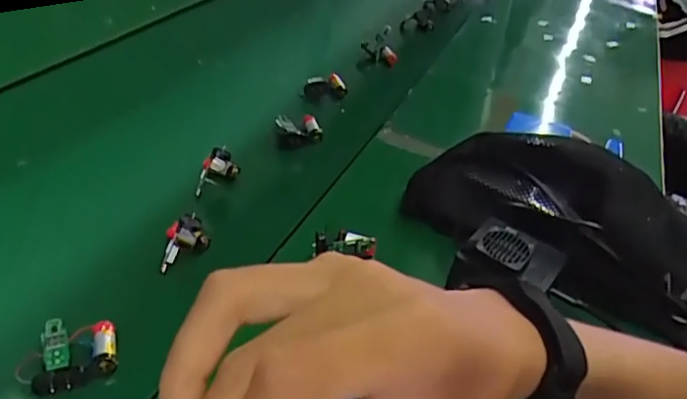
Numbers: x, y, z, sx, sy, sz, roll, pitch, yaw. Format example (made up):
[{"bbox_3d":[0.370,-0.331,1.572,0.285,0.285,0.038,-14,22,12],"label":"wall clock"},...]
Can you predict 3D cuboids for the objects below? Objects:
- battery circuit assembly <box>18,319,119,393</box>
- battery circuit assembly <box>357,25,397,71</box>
[{"bbox_3d":[-0.191,0.109,0.390,0.060,0.021,0.050,-4,41,-19],"label":"battery circuit assembly"},{"bbox_3d":[0.053,-0.223,0.833,0.056,0.065,0.017,12,39,1],"label":"battery circuit assembly"}]

